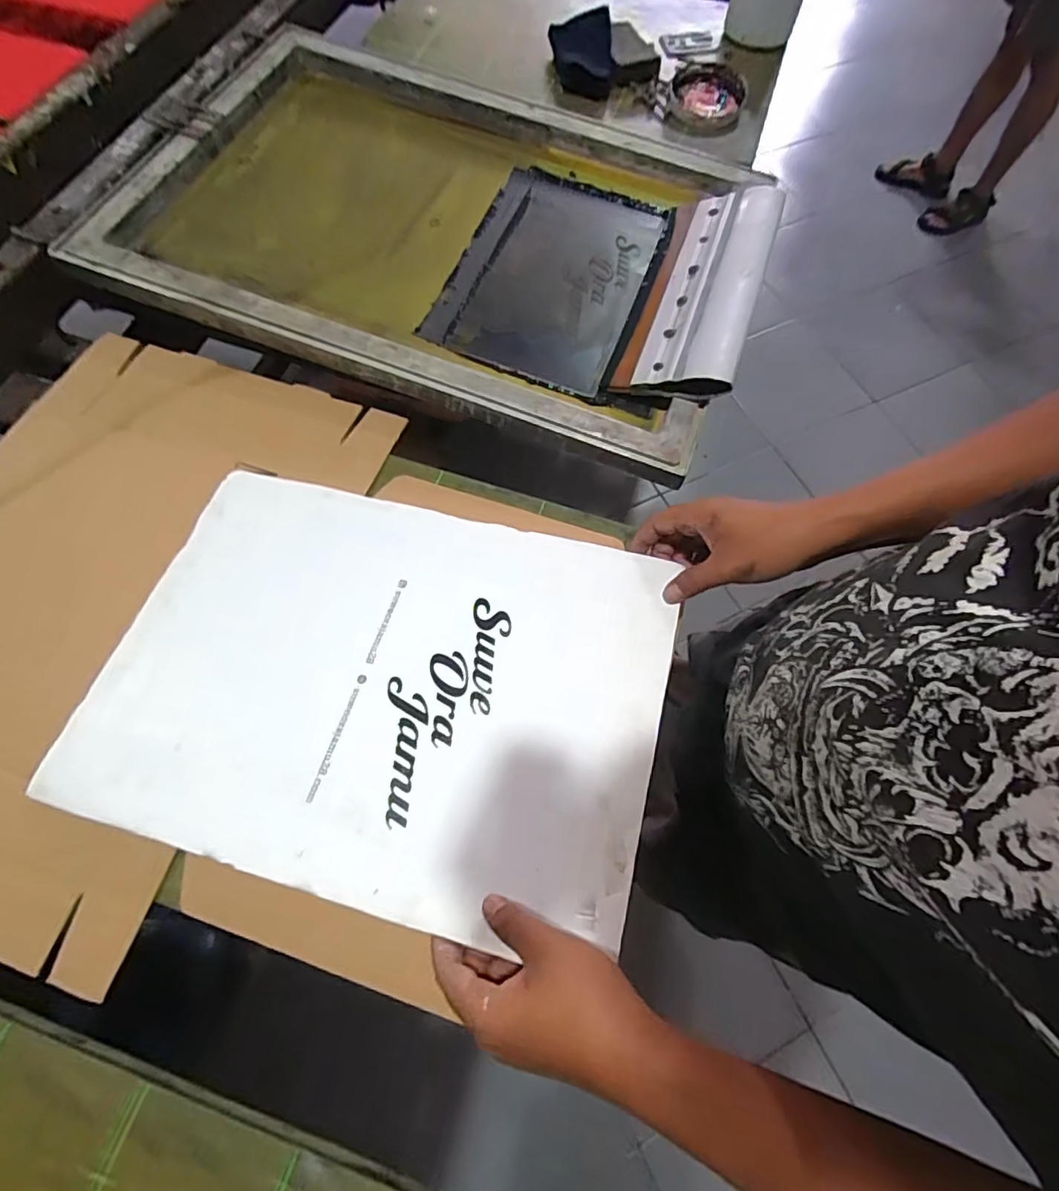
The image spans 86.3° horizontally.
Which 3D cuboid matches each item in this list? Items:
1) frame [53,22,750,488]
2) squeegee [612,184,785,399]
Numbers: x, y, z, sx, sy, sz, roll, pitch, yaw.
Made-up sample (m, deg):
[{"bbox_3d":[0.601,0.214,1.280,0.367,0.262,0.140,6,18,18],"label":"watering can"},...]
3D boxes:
[{"bbox_3d":[-0.114,-0.430,0.641,0.695,0.053,0.468,19,68,5],"label":"frame"},{"bbox_3d":[0.189,-0.331,0.605,0.120,0.032,0.304,8,64,29],"label":"squeegee"}]

